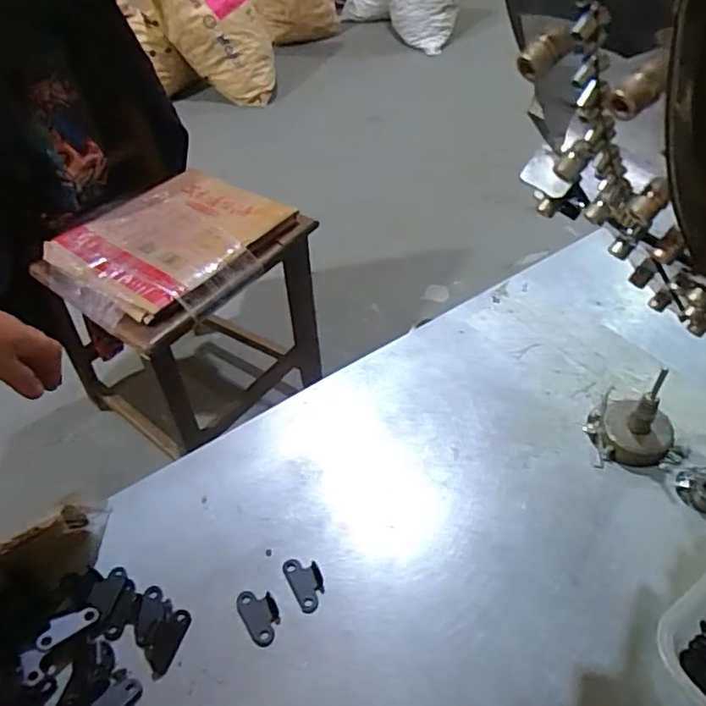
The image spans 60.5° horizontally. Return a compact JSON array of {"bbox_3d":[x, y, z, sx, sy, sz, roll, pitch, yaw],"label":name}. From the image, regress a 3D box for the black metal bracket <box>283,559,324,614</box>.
[{"bbox_3d":[-0.024,0.118,0.315,0.017,0.004,0.029,-24,49,-16],"label":"black metal bracket"}]

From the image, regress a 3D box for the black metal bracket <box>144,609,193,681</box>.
[{"bbox_3d":[-0.093,0.142,0.299,0.015,0.004,0.031,12,49,16],"label":"black metal bracket"}]

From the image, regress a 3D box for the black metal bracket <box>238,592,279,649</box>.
[{"bbox_3d":[-0.047,0.132,0.305,0.017,0.004,0.029,-27,50,-19],"label":"black metal bracket"}]

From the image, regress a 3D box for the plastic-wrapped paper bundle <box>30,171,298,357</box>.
[{"bbox_3d":[-0.326,-0.191,1.066,0.314,0.059,0.362,28,54,27],"label":"plastic-wrapped paper bundle"}]

